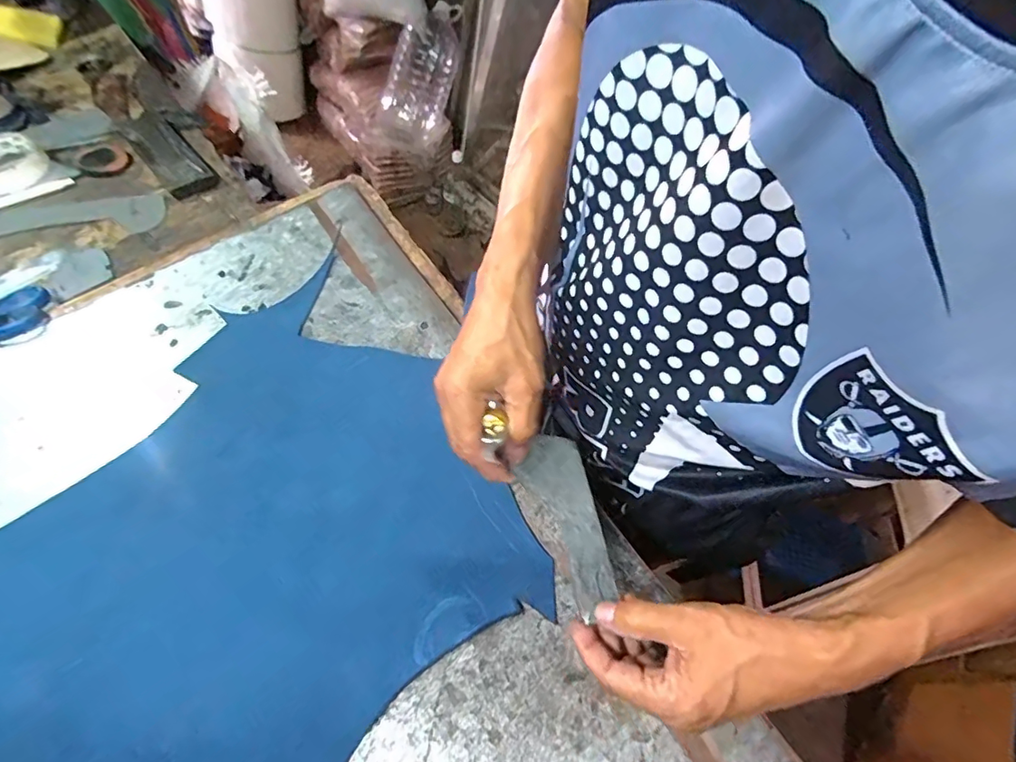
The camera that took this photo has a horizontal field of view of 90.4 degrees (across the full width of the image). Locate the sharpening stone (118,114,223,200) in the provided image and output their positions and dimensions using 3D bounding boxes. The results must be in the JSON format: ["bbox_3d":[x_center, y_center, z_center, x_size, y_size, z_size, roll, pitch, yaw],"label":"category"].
[{"bbox_3d":[-0.418,-0.281,0.614,0.052,0.022,0.165,-39,70,-21],"label":"sharpening stone"}]

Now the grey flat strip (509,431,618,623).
[{"bbox_3d":[0.040,0.097,0.358,0.052,0.004,0.120,-2,62,-22],"label":"grey flat strip"}]

